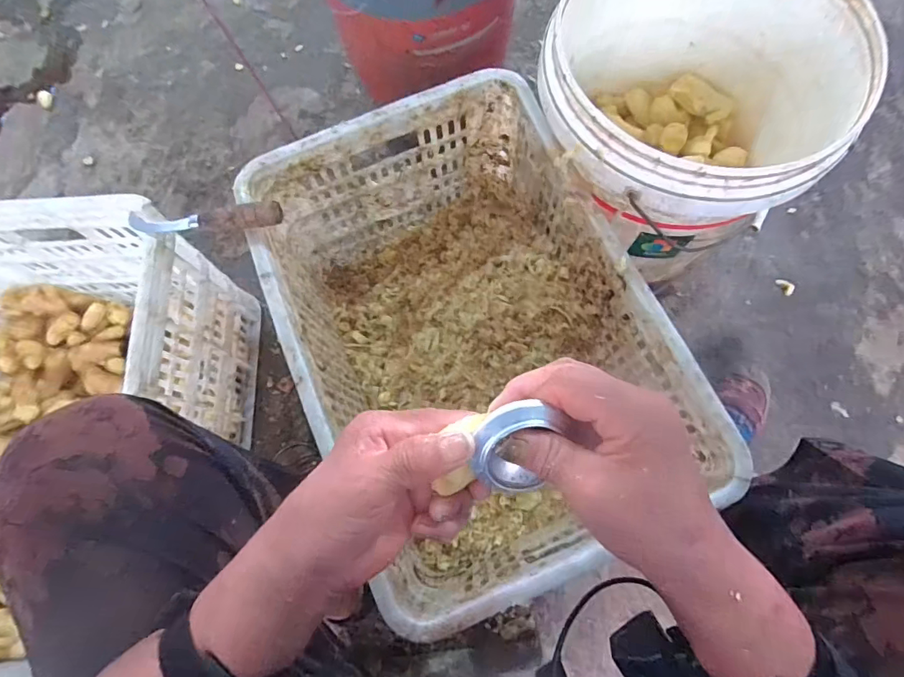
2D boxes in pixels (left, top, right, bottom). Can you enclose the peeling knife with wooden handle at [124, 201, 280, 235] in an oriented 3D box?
[{"bbox_3d":[-0.275,-0.130,0.517,0.191,0.035,0.026,-1,77,15],"label":"peeling knife with wooden handle"}]

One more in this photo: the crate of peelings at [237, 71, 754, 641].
[{"bbox_3d":[0.013,0.006,0.627,0.361,0.308,0.509,-23,75,-5],"label":"crate of peelings"}]

